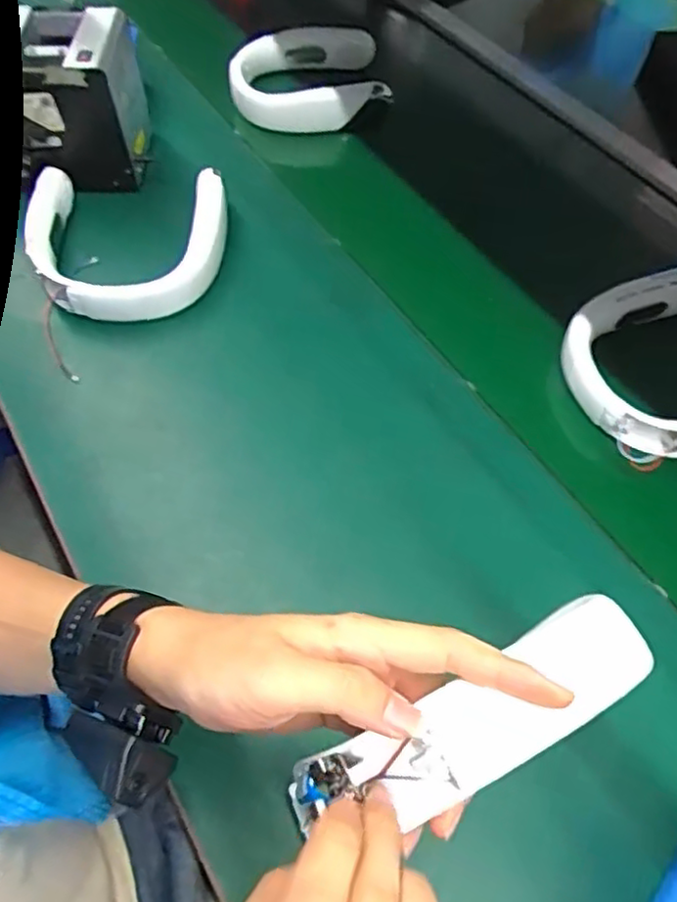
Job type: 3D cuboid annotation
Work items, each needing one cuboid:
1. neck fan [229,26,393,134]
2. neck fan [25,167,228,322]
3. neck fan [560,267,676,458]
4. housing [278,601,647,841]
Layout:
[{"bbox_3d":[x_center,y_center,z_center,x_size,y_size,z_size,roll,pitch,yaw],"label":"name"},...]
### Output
[{"bbox_3d":[-0.041,-0.483,0.848,0.199,0.057,0.190,-9,60,-6],"label":"neck fan"},{"bbox_3d":[-0.228,-0.211,0.679,0.206,0.057,0.188,3,59,1],"label":"neck fan"},{"bbox_3d":[0.314,-0.083,0.616,0.189,0.046,0.182,-15,61,-10],"label":"neck fan"},{"bbox_3d":[0.067,0.122,0.301,0.178,0.060,0.049,-27,61,-3],"label":"housing"}]

